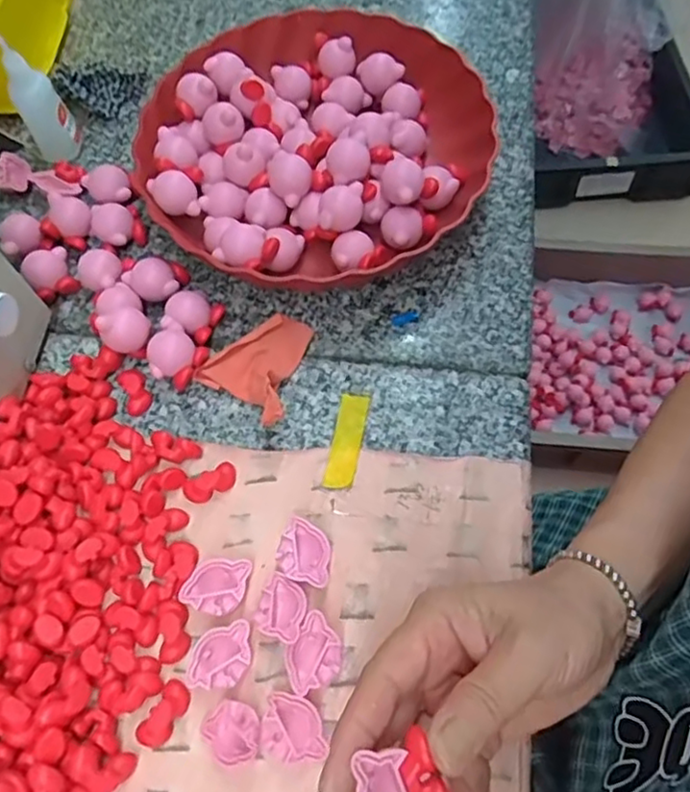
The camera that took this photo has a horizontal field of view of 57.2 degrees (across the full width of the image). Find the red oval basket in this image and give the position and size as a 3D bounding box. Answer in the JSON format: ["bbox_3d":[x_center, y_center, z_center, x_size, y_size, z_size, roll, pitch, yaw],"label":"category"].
[{"bbox_3d":[-0.018,-0.177,0.453,0.249,0.052,0.243,-19,63,-9],"label":"red oval basket"}]

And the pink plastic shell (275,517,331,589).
[{"bbox_3d":[-0.021,0.085,0.342,0.029,0.013,0.031,14,63,8],"label":"pink plastic shell"}]

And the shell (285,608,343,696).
[{"bbox_3d":[-0.015,0.129,0.316,0.026,0.008,0.035,27,75,19],"label":"shell"}]

